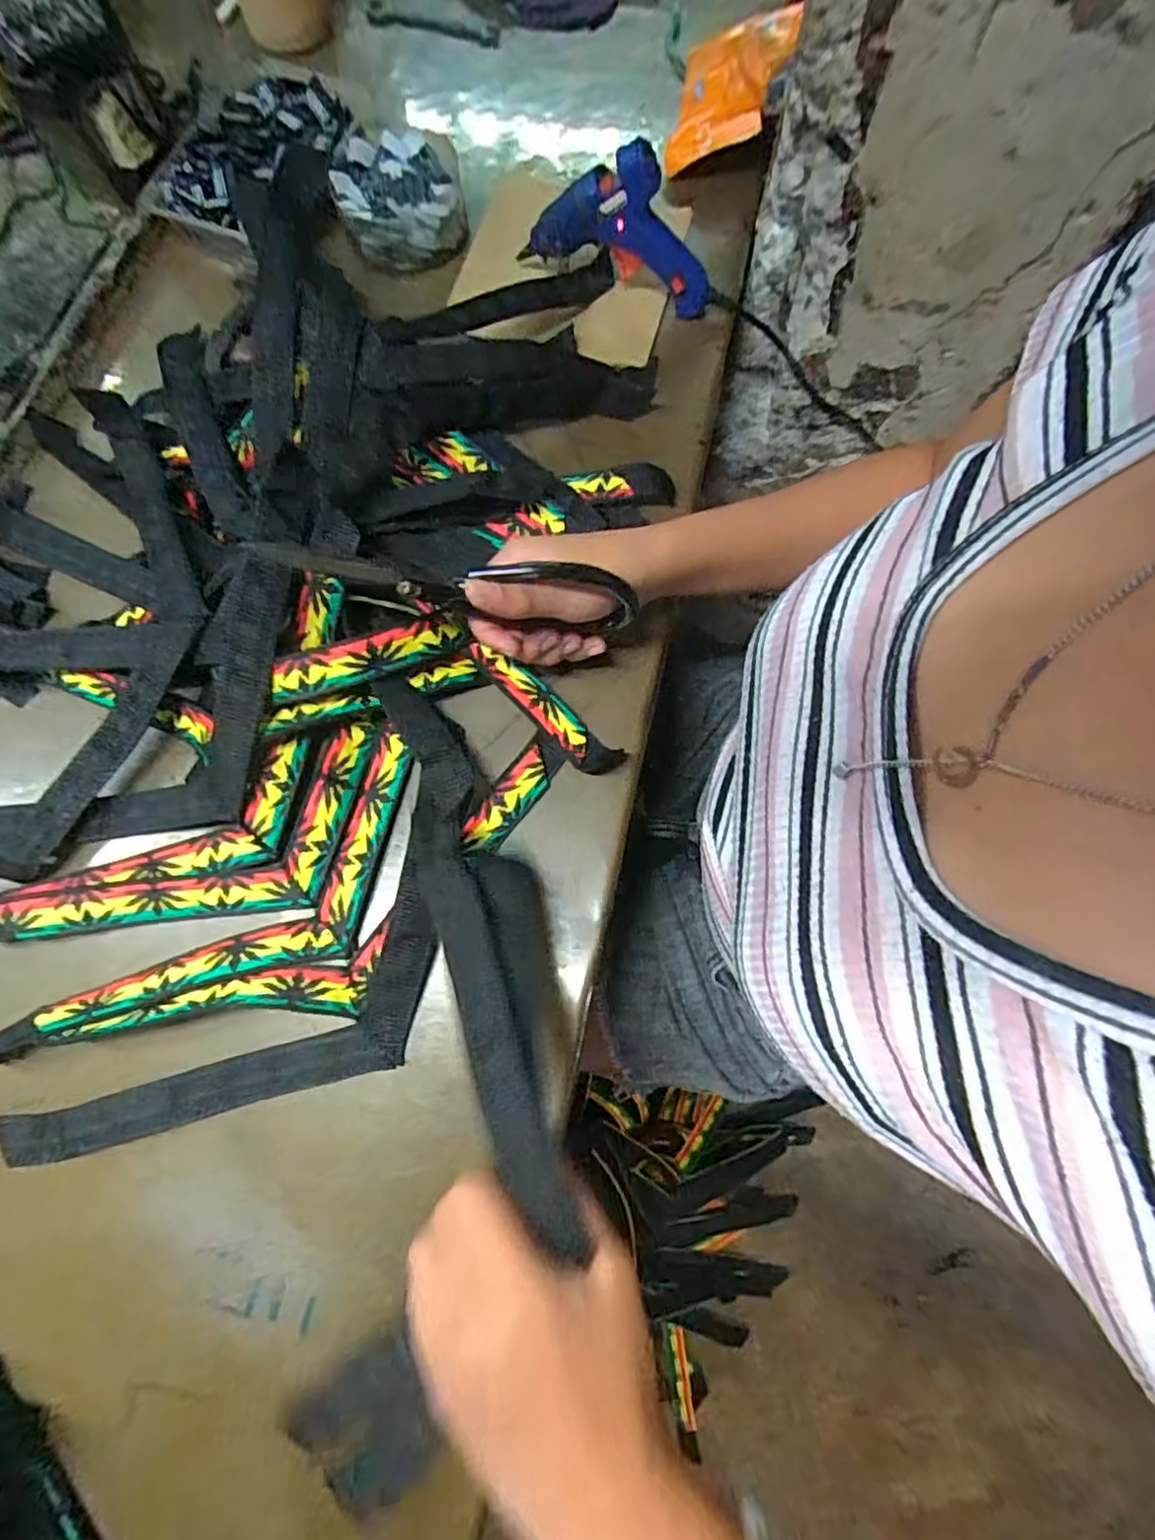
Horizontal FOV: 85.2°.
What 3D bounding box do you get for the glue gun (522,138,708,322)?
[{"bbox_3d":[0.029,-0.366,0.429,0.130,0.085,0.030,15,77,6],"label":"glue gun"}]

